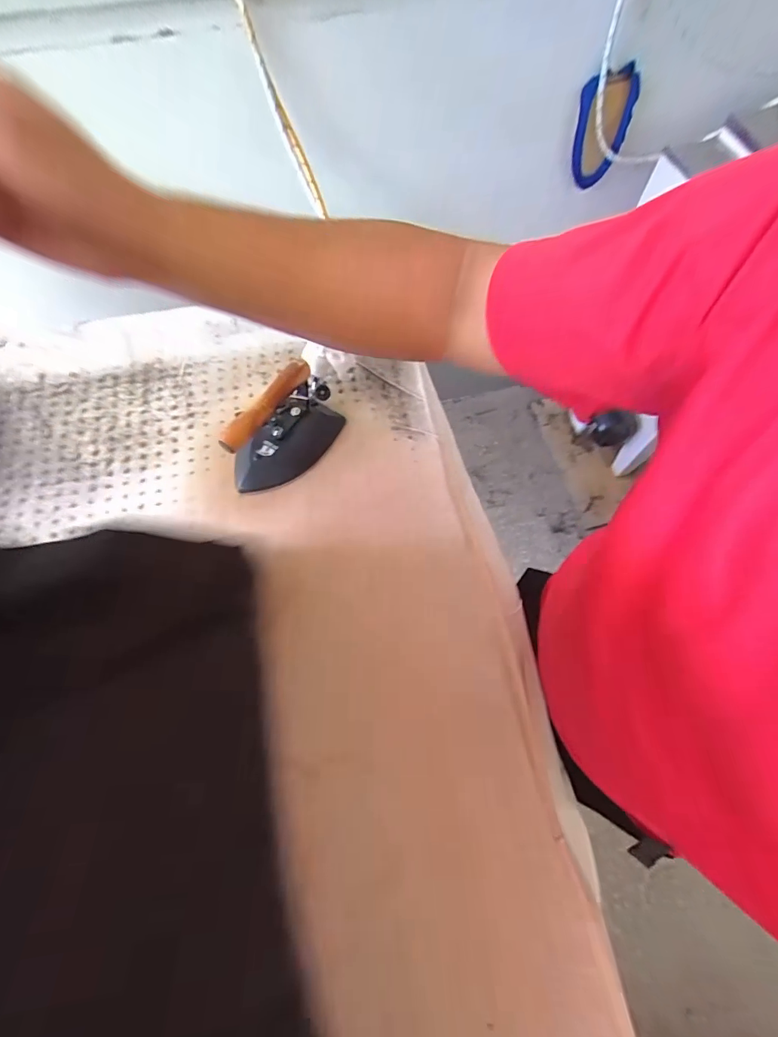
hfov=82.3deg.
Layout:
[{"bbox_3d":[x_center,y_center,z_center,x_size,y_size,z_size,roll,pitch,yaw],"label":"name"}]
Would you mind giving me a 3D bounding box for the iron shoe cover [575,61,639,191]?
[{"bbox_3d":[0.480,-0.865,0.997,0.121,0.216,0.041,-13,52,-7],"label":"iron shoe cover"}]

